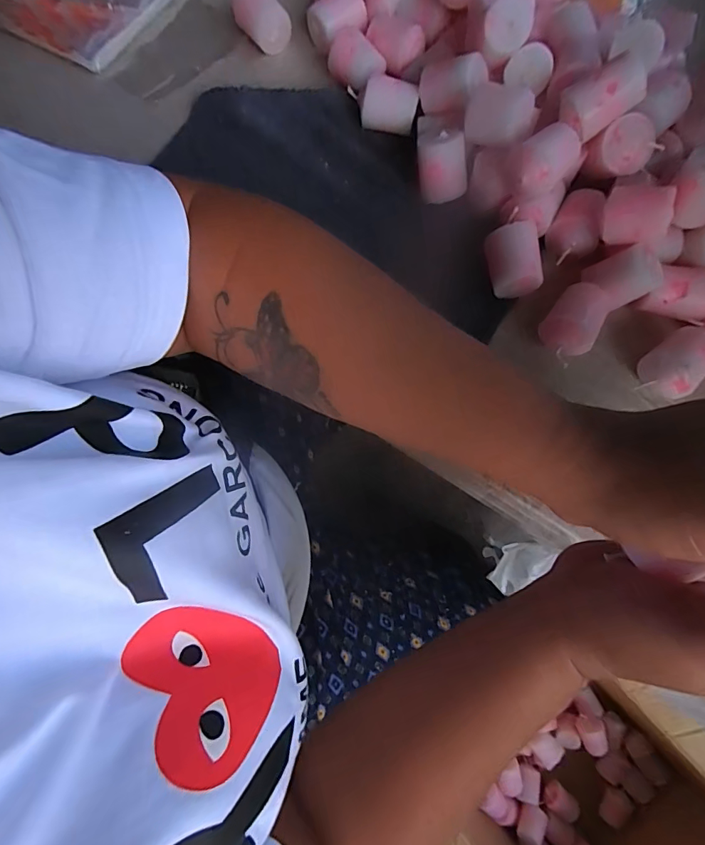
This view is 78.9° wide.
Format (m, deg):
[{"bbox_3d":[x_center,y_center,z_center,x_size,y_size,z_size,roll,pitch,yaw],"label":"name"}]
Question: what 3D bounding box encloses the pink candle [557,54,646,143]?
[{"bbox_3d":[0.172,-0.226,0.297,0.051,0.029,0.032,-29,78,-7],"label":"pink candle"}]

